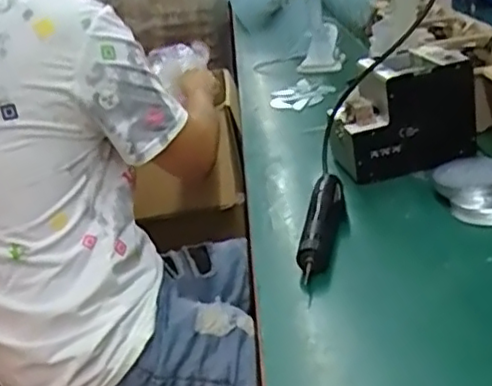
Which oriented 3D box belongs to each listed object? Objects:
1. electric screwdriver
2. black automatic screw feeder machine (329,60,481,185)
[{"bbox_3d":[0.096,0.038,0.802,0.037,0.035,0.220,-1,25,15],"label":"electric screwdriver"},{"bbox_3d":[0.228,-0.102,0.929,0.199,0.139,0.097,-11,24,-7],"label":"black automatic screw feeder machine"}]

